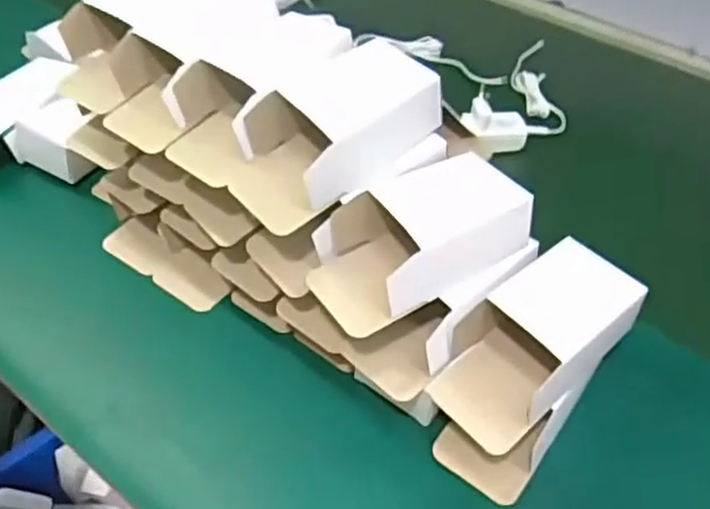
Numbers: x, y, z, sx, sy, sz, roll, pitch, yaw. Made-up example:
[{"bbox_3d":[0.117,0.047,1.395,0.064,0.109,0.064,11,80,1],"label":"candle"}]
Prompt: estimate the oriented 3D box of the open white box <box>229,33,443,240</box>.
[{"bbox_3d":[-0.014,-0.085,0.479,0.144,0.059,0.074,-29,52,-26],"label":"open white box"}]

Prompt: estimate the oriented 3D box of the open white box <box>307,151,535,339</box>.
[{"bbox_3d":[0.040,-0.011,0.469,0.139,0.044,0.078,-27,51,-24],"label":"open white box"}]

